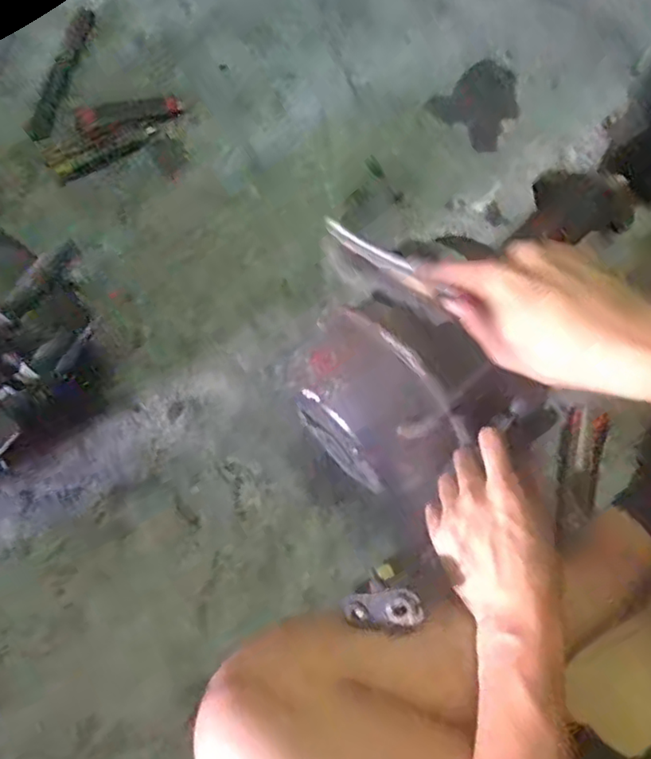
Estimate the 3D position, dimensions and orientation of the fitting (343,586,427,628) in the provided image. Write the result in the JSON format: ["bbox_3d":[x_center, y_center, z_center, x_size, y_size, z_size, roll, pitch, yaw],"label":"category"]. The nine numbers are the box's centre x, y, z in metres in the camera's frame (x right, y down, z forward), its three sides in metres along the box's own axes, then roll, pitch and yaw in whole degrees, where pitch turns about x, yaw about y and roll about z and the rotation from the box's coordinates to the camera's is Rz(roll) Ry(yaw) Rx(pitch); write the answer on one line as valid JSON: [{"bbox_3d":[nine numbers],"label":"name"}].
[{"bbox_3d":[0.042,0.165,0.437,0.059,0.017,0.025,-21,61,37],"label":"fitting"}]

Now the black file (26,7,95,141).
[{"bbox_3d":[-0.356,-0.411,0.814,0.035,0.018,0.224,8,66,3],"label":"black file"}]

